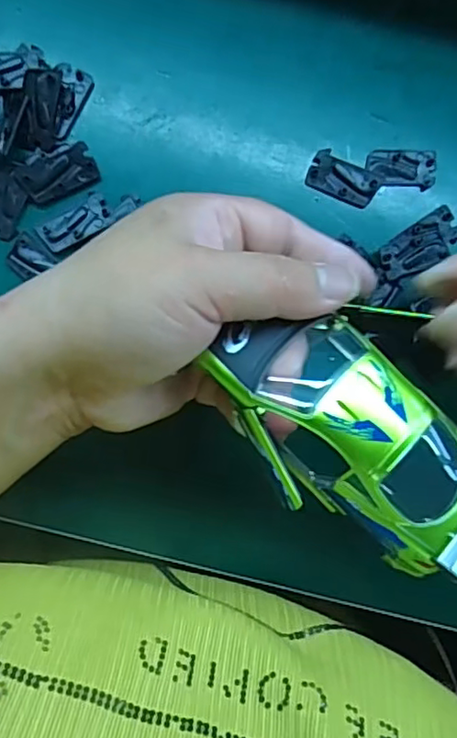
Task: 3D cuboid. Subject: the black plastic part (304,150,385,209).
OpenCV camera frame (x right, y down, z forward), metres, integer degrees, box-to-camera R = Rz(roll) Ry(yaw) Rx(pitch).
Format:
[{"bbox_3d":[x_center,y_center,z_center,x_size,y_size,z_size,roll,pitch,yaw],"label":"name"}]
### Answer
[{"bbox_3d":[0.055,-0.090,0.293,0.033,0.004,0.018,26,89,-5],"label":"black plastic part"}]

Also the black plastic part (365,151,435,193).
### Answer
[{"bbox_3d":[0.083,-0.096,0.294,0.033,0.004,0.017,1,91,-5],"label":"black plastic part"}]

